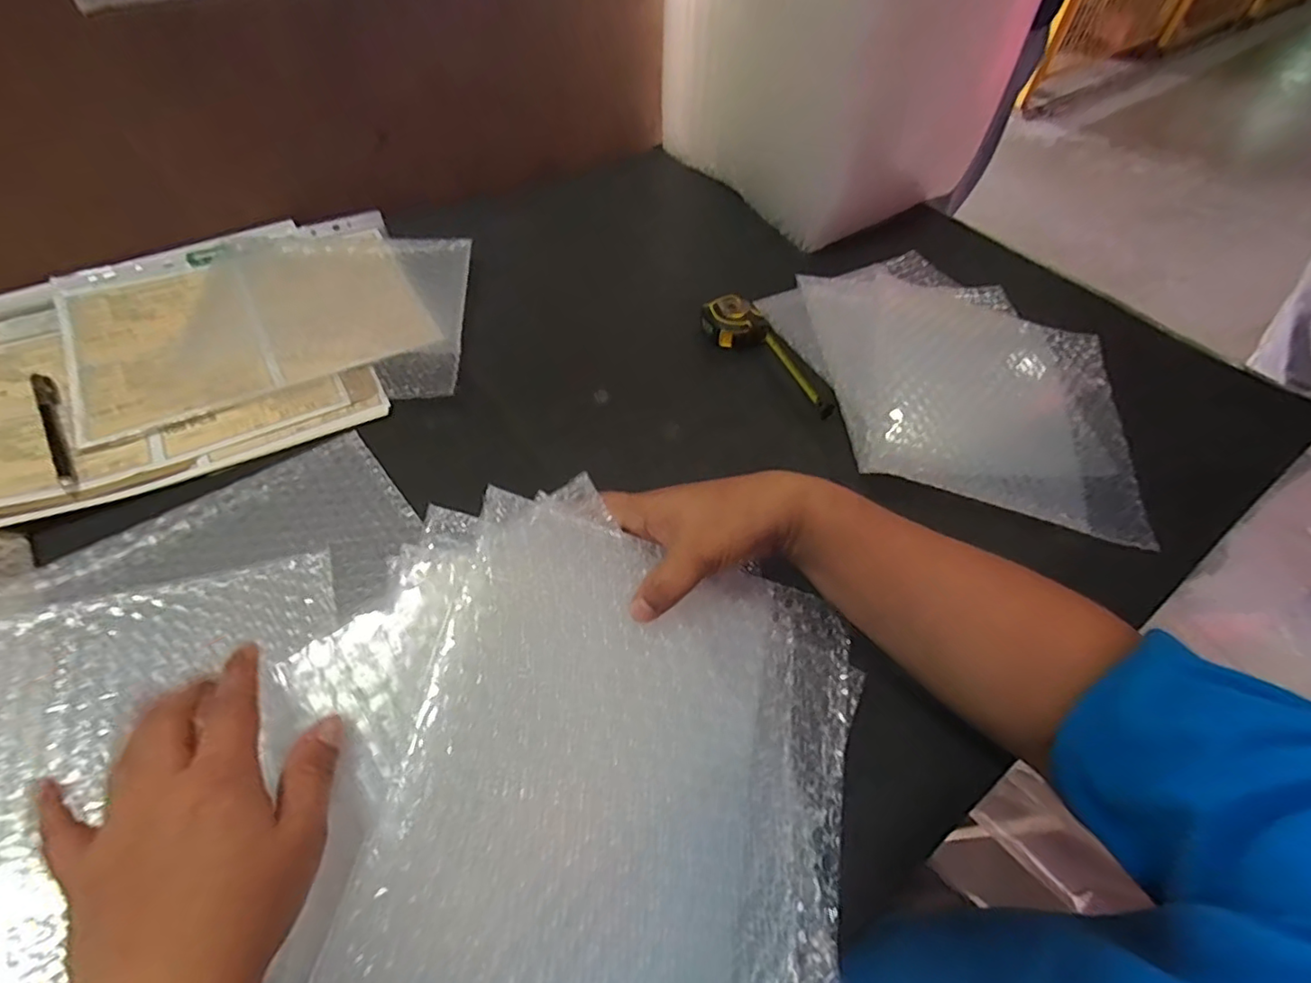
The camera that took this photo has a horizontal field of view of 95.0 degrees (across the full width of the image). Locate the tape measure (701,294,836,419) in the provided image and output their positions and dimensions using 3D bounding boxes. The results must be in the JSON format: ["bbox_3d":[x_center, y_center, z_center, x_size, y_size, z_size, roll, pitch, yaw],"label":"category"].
[{"bbox_3d":[0.112,-0.131,0.567,0.050,0.033,0.168,-33,60,-24],"label":"tape measure"}]

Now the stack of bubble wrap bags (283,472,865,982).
[{"bbox_3d":[-0.018,0.153,0.303,0.251,0.029,0.270,20,63,-13],"label":"stack of bubble wrap bags"}]

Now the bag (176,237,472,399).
[{"bbox_3d":[-0.311,-0.174,0.579,0.246,0.011,0.227,-3,58,-6],"label":"bag"}]

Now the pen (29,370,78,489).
[{"bbox_3d":[-0.482,-0.051,0.483,0.016,0.010,0.144,-31,59,-23],"label":"pen"}]

